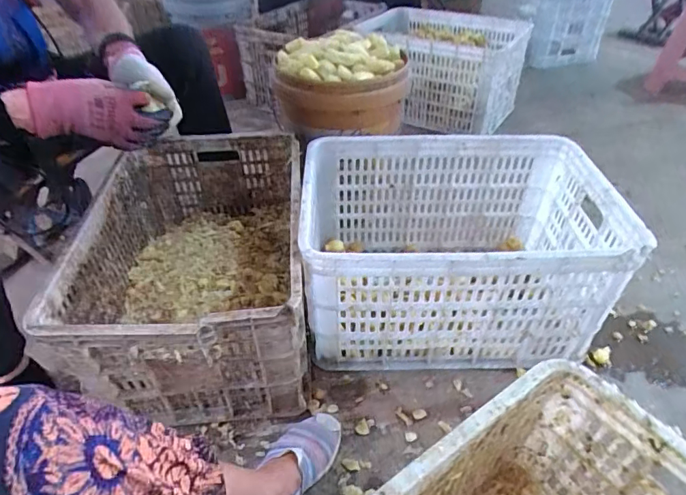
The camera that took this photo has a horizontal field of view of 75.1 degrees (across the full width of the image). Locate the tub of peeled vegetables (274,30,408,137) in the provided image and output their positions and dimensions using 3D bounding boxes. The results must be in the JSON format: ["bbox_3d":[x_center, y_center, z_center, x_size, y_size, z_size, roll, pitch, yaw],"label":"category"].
[{"bbox_3d":[-0.003,-0.389,1.085,0.294,0.178,0.320,2,40,-2],"label":"tub of peeled vegetables"}]

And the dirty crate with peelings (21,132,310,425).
[{"bbox_3d":[-0.248,0.024,0.827,0.346,0.252,0.526,-1,40,-5],"label":"dirty crate with peelings"}]

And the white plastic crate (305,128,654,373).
[{"bbox_3d":[0.190,0.003,0.861,0.528,0.295,0.365,1,40,-3],"label":"white plastic crate"}]

